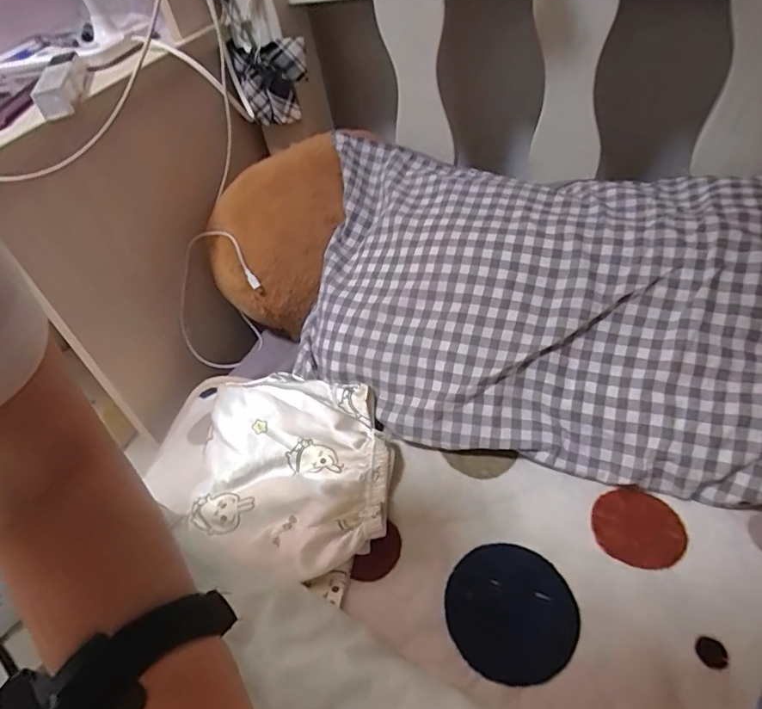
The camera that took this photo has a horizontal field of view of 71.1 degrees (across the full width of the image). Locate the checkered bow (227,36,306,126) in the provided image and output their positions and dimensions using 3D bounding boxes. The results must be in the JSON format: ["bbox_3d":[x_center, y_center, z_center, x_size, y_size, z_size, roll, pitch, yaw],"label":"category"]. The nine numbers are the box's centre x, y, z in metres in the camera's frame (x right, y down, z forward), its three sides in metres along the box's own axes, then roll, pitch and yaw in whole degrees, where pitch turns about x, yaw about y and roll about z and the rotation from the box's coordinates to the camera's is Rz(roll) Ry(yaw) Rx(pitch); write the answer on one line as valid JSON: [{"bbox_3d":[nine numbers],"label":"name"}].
[{"bbox_3d":[-0.149,-0.369,0.728,0.102,0.100,0.025,0,45,14],"label":"checkered bow"}]

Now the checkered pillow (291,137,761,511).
[{"bbox_3d":[0.238,-0.049,0.591,0.690,0.130,0.378,12,74,21],"label":"checkered pillow"}]

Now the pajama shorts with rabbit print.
[{"bbox_3d":[-0.097,0.115,0.548,0.204,0.064,0.190,-7,44,7],"label":"pajama shorts with rabbit print"}]

